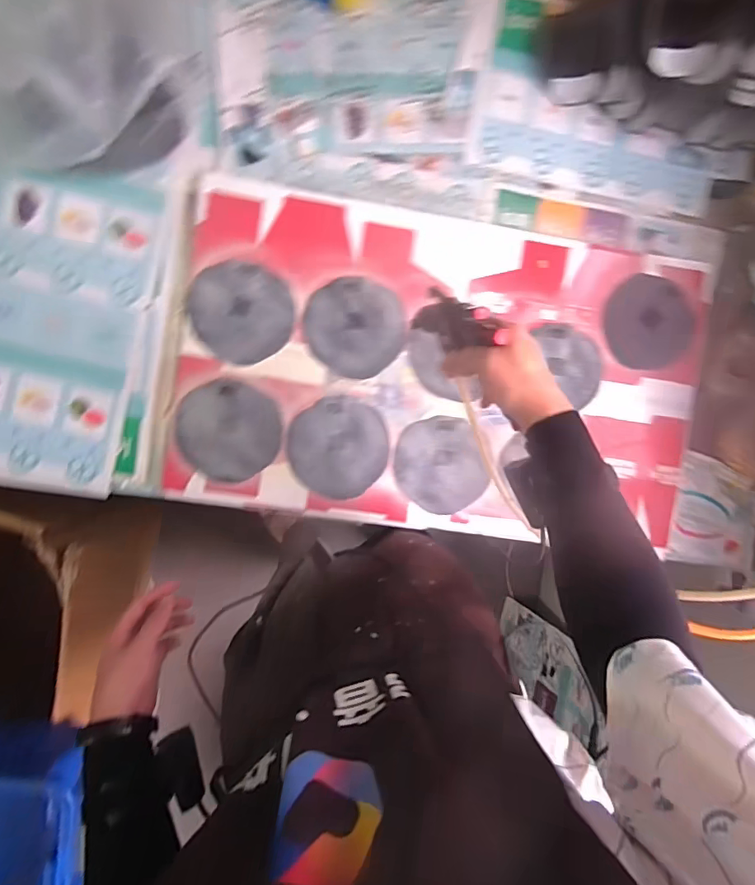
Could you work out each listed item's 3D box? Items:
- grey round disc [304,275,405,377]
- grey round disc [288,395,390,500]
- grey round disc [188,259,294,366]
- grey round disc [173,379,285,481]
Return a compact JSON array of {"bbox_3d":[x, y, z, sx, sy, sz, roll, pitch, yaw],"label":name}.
[{"bbox_3d":[-0.033,-0.172,0.728,0.139,0.014,0.142,0,90,-3],"label":"grey round disc"},{"bbox_3d":[-0.054,0.007,0.722,0.139,0.011,0.141,0,90,-3],"label":"grey round disc"},{"bbox_3d":[-0.198,-0.187,0.711,0.145,0.014,0.137,0,90,-3],"label":"grey round disc"},{"bbox_3d":[-0.214,-0.017,0.703,0.144,0.011,0.137,0,90,-3],"label":"grey round disc"}]

